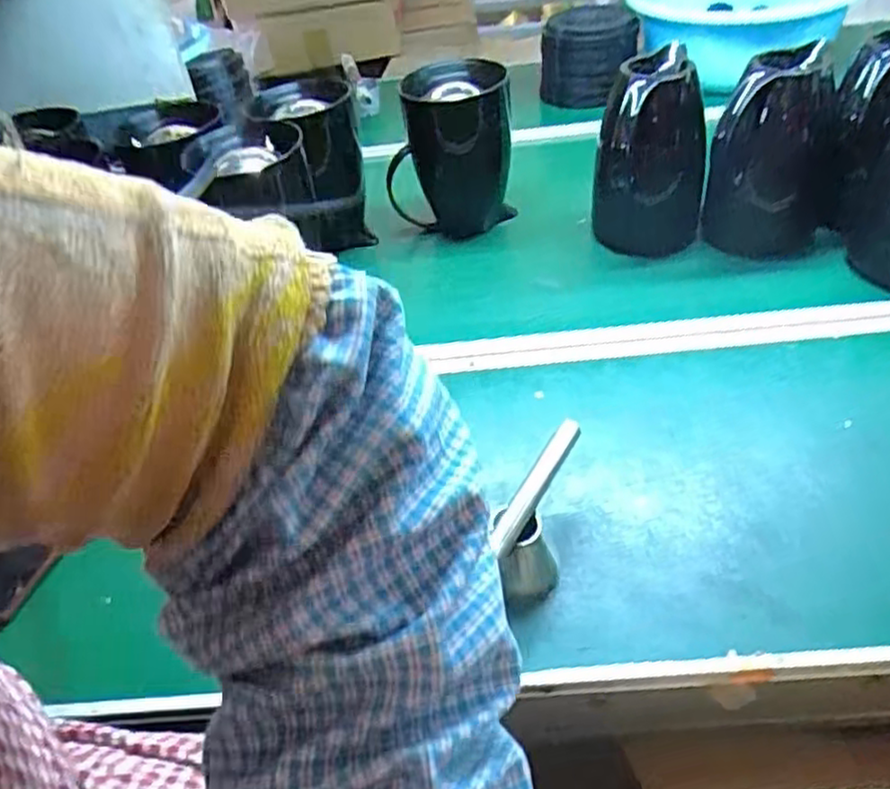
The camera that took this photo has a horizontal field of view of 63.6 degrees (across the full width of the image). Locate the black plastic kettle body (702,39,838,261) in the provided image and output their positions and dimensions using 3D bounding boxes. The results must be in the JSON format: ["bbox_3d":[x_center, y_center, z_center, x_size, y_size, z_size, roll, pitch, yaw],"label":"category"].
[{"bbox_3d":[0.371,-0.265,0.824,0.127,0.216,0.113,14,45,23],"label":"black plastic kettle body"}]

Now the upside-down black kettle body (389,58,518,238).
[{"bbox_3d":[0.003,-0.309,0.889,0.152,0.197,0.119,-2,41,7],"label":"upside-down black kettle body"}]

